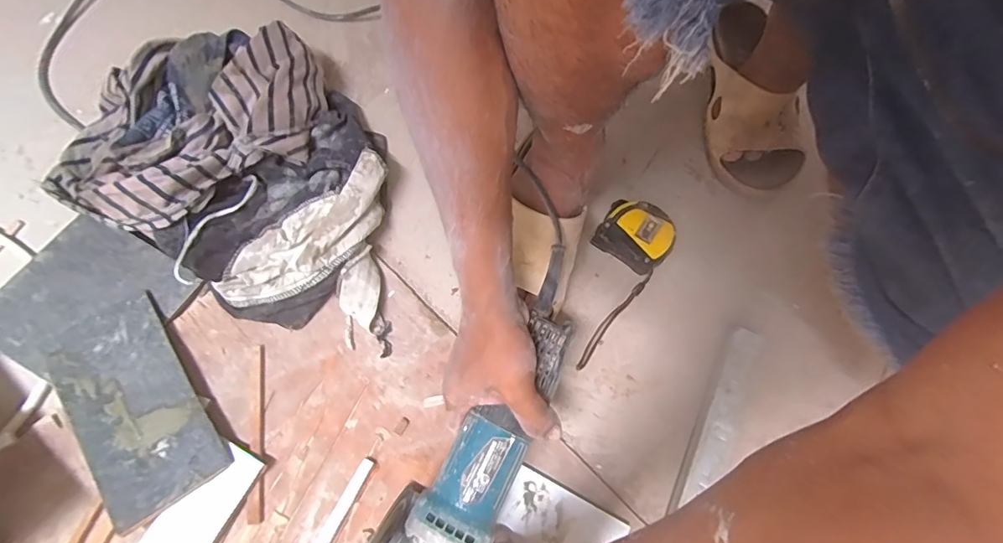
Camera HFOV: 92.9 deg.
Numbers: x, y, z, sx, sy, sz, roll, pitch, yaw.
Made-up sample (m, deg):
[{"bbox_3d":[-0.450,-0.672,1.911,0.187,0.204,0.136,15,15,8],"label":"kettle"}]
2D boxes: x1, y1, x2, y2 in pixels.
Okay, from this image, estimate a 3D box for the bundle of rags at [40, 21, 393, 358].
[{"bbox_3d":[-0.259,-0.113,0.507,0.378,0.083,0.266,31,70,9],"label":"bundle of rags"}]

